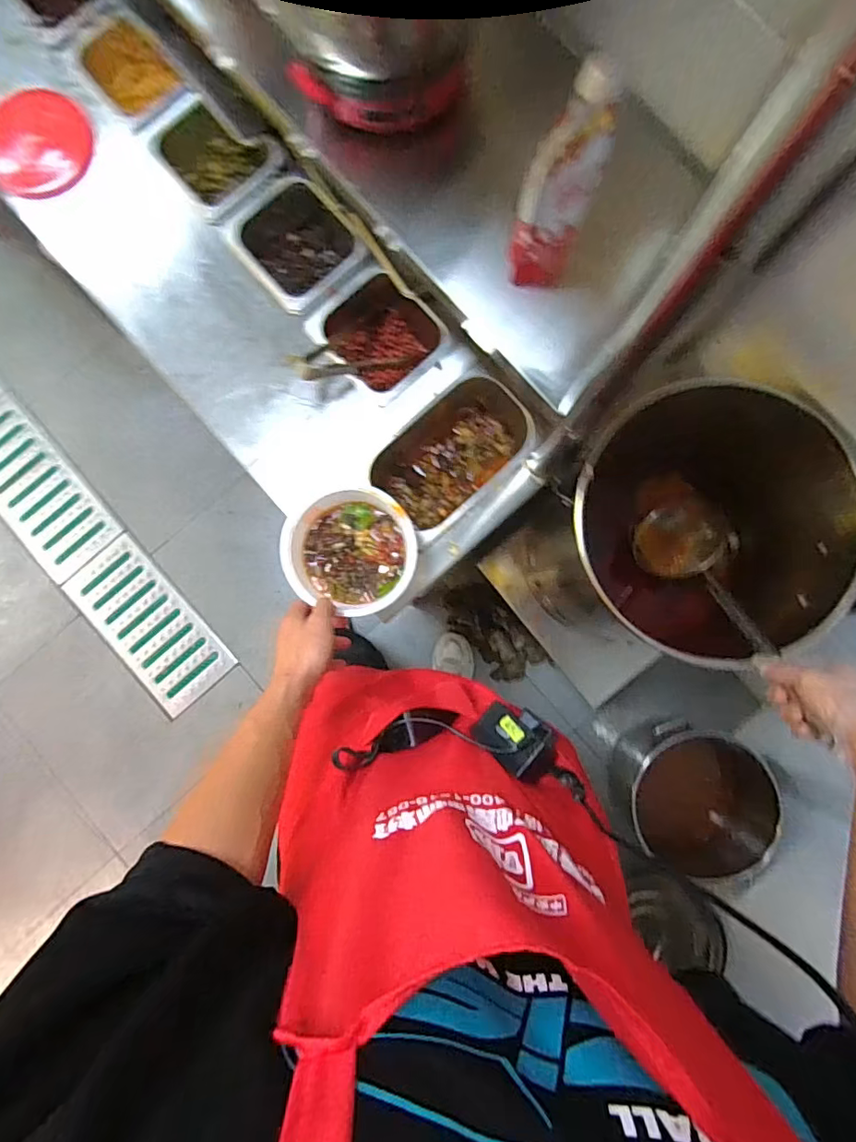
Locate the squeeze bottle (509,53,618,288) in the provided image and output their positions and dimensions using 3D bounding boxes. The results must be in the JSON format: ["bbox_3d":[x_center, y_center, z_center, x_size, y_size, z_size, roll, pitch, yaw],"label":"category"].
[{"bbox_3d":[0.117,-0.341,0.469,0.067,0.175,0.059,5,86,1],"label":"squeeze bottle"}]

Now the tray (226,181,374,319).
[{"bbox_3d":[-0.199,-0.482,0.807,0.156,0.103,0.182,-43,87,-3],"label":"tray"}]

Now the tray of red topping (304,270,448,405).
[{"bbox_3d":[-0.070,-0.353,0.792,0.166,0.086,0.168,43,87,3],"label":"tray of red topping"}]

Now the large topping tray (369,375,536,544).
[{"bbox_3d":[0.040,-0.171,0.792,0.253,0.092,0.153,-41,87,-3],"label":"large topping tray"}]

